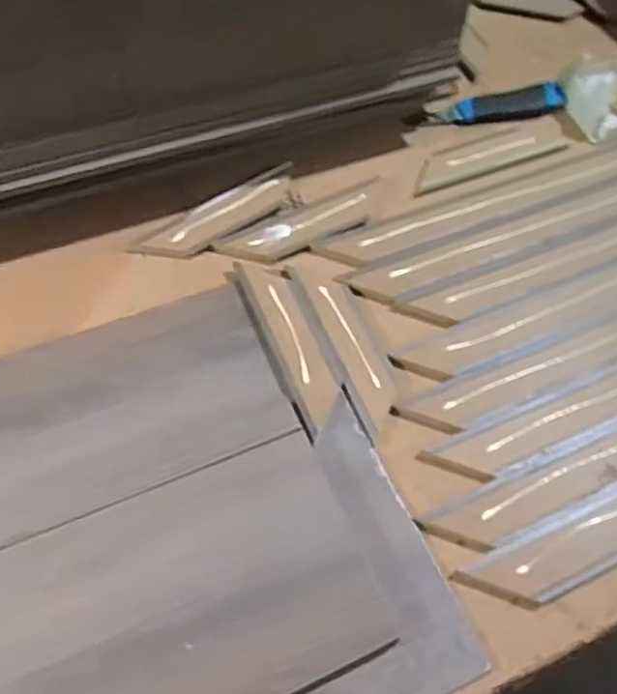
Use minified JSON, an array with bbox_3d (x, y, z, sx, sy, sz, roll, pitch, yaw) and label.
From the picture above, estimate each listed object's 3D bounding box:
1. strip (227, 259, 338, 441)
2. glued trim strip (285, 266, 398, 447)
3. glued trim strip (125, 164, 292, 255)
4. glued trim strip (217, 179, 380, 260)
[{"bbox_3d":[-0.018,-0.006,0.560,0.046,0.006,0.179,-21,63,-15],"label":"strip"},{"bbox_3d":[0.036,-0.005,0.568,0.050,0.005,0.177,-18,62,-13],"label":"glued trim strip"},{"bbox_3d":[-0.085,-0.129,0.632,0.172,0.008,0.044,-31,66,-19],"label":"glued trim strip"},{"bbox_3d":[0.000,-0.122,0.638,0.175,0.006,0.047,-27,65,-18],"label":"glued trim strip"}]

